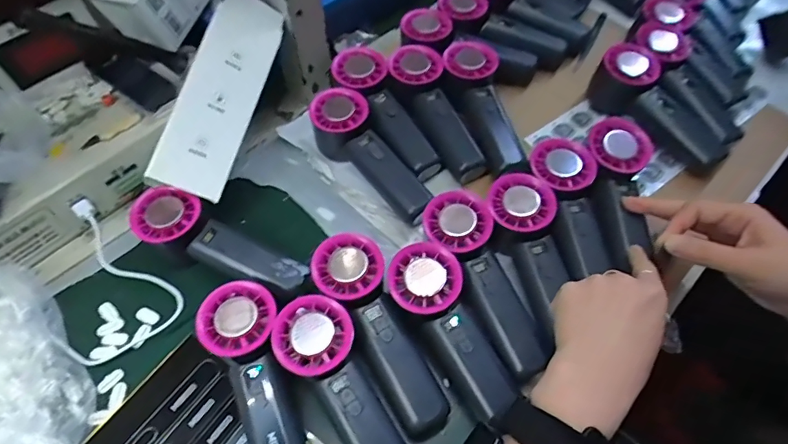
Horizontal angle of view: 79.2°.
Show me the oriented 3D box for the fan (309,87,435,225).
[{"bbox_3d":[-0.024,-0.061,0.462,0.052,0.054,0.153,-30,62,-18],"label":"fan"}]

